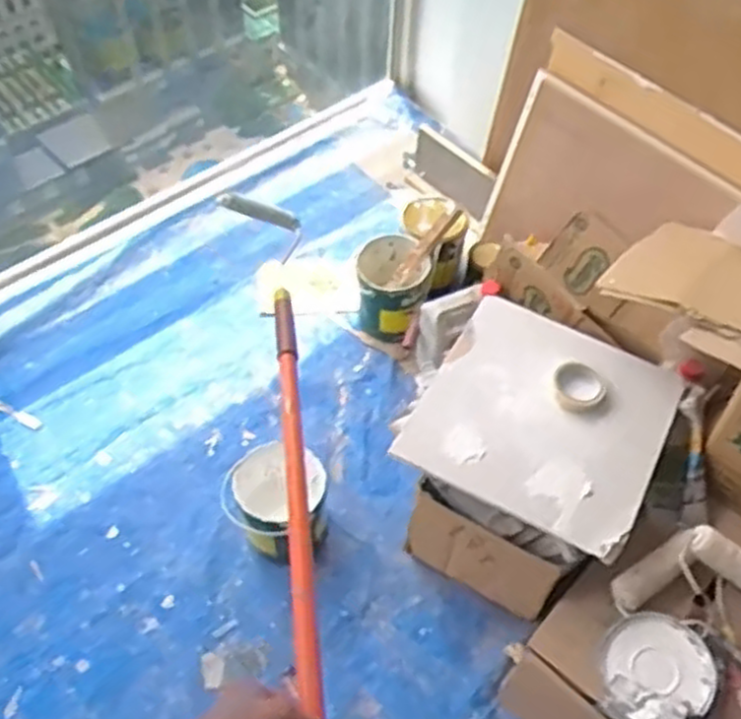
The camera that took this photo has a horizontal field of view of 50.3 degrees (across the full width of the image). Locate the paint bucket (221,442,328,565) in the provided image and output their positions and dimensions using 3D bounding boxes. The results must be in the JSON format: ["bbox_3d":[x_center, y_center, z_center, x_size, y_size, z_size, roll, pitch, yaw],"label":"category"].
[{"bbox_3d":[-0.177,0.281,1.545,0.198,0.206,0.173,-28,59,-19],"label":"paint bucket"}]

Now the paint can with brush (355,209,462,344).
[{"bbox_3d":[0.058,-0.190,1.841,0.194,0.289,0.211,25,58,16],"label":"paint can with brush"}]

